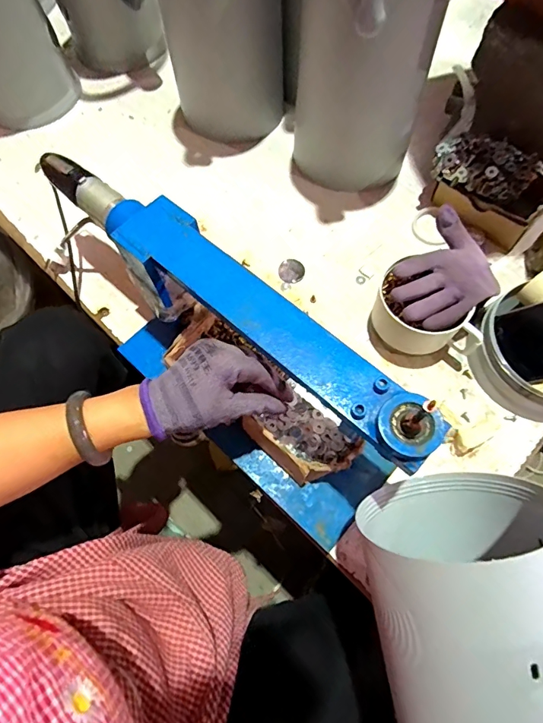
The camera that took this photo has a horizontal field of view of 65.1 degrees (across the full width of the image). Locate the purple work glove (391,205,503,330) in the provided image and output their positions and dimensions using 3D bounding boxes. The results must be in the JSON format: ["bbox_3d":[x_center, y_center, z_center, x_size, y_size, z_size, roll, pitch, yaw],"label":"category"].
[{"bbox_3d":[0.205,-0.099,0.495,0.100,0.051,0.131,37,75,15],"label":"purple work glove"}]

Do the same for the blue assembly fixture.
[{"bbox_3d":[-0.079,-0.026,0.457,0.486,0.188,0.131,40,76,16],"label":"blue assembly fixture"}]

